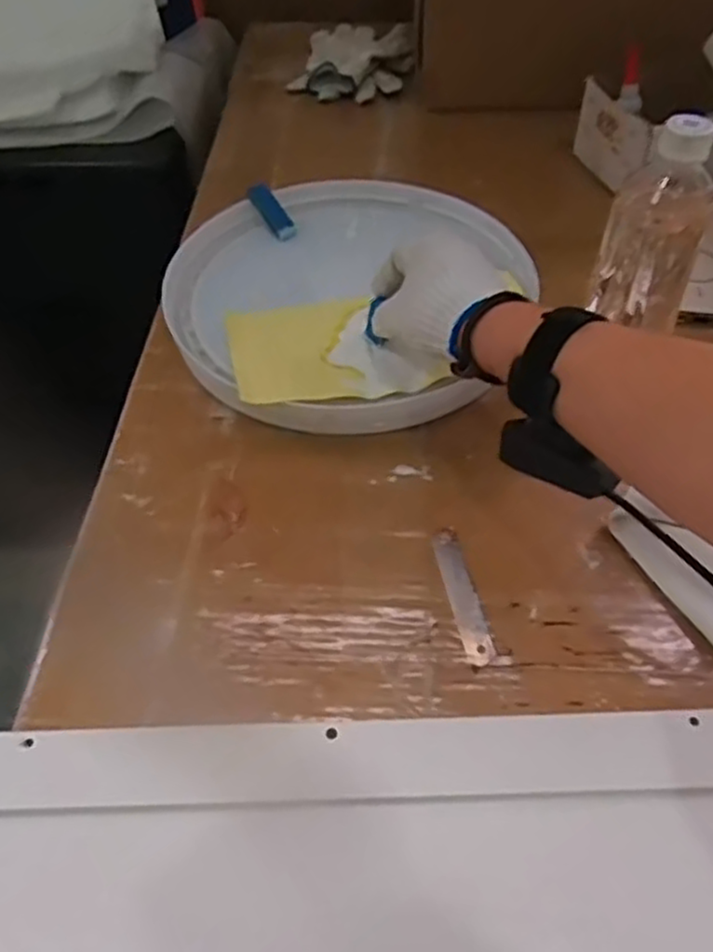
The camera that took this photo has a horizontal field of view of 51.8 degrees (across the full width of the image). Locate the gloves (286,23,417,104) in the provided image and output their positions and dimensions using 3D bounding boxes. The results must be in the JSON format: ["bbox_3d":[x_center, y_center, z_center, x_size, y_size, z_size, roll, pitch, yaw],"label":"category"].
[{"bbox_3d":[0.001,-0.541,0.943,0.147,0.042,0.194,5,50,6],"label":"gloves"}]

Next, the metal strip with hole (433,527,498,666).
[{"bbox_3d":[0.065,0.072,0.455,0.017,0.004,0.096,-9,47,-5],"label":"metal strip with hole"}]

